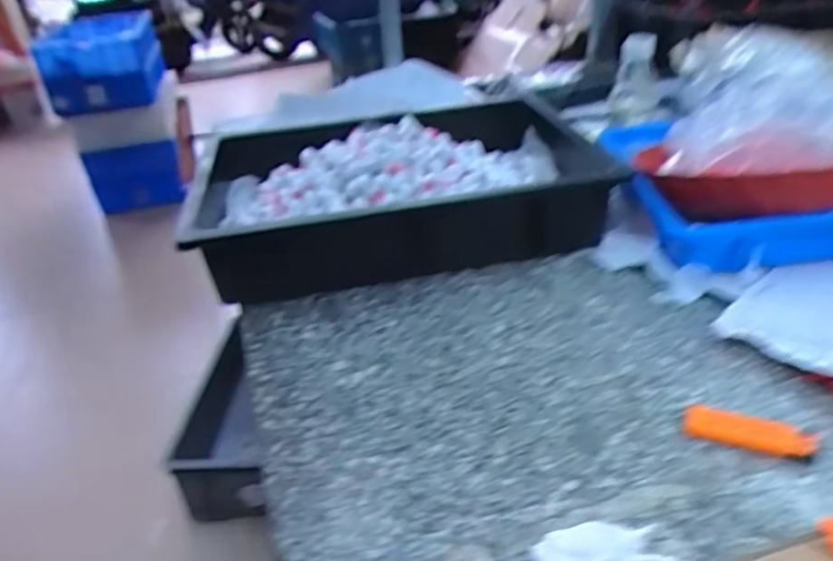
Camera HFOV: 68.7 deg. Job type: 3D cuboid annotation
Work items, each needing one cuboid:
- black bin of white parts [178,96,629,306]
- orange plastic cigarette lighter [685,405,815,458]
[{"bbox_3d":[-0.014,-0.109,0.730,0.449,0.112,0.315,-12,31,-10],"label":"black bin of white parts"},{"bbox_3d":[0.233,0.107,0.429,0.081,0.012,0.024,10,34,24],"label":"orange plastic cigarette lighter"}]

